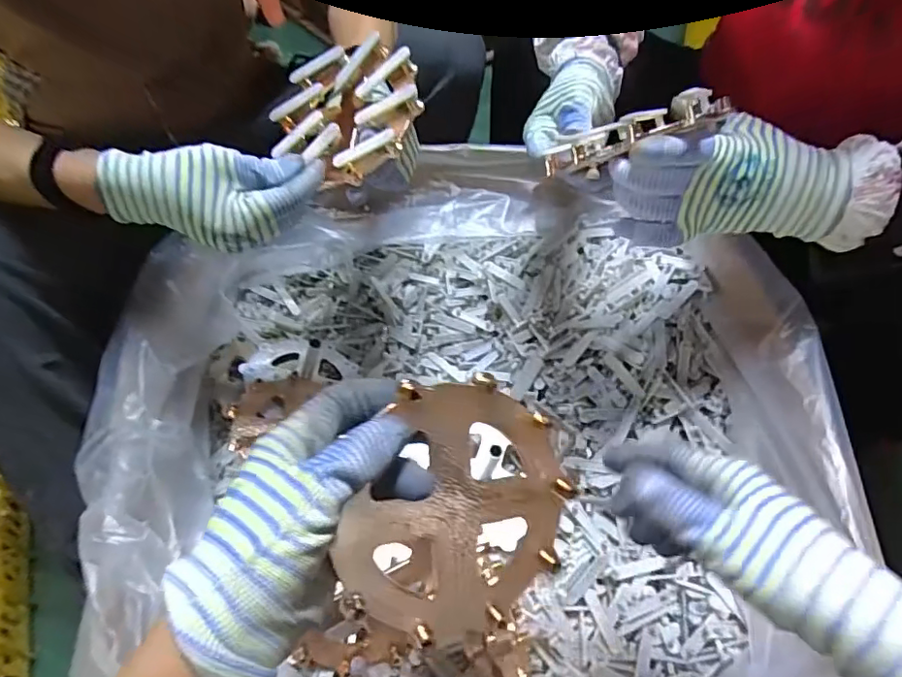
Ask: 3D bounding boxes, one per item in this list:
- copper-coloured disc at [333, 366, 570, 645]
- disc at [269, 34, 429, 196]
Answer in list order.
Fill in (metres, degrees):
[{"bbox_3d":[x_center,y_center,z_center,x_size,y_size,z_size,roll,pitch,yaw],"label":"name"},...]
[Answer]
[{"bbox_3d":[0.009,0.089,0.279,0.113,0.014,0.127,23,85,-18],"label":"copper-coloured disc"},{"bbox_3d":[-0.095,-0.200,0.495,0.149,0.056,0.145,-9,68,22],"label":"disc"}]

